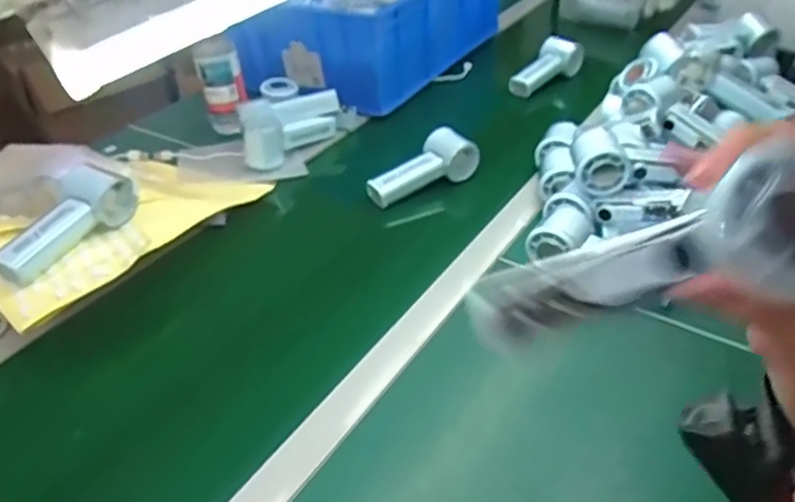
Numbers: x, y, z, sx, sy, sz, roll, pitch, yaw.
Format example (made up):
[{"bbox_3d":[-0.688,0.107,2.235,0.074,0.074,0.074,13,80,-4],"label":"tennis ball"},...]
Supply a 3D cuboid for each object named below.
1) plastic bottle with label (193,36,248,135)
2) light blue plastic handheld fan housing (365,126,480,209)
[{"bbox_3d":[-0.263,-0.245,0.961,0.064,0.130,0.040,-12,38,-10],"label":"plastic bottle with label"},{"bbox_3d":[0.037,-0.109,0.815,0.136,0.056,0.068,-31,45,-31],"label":"light blue plastic handheld fan housing"}]

